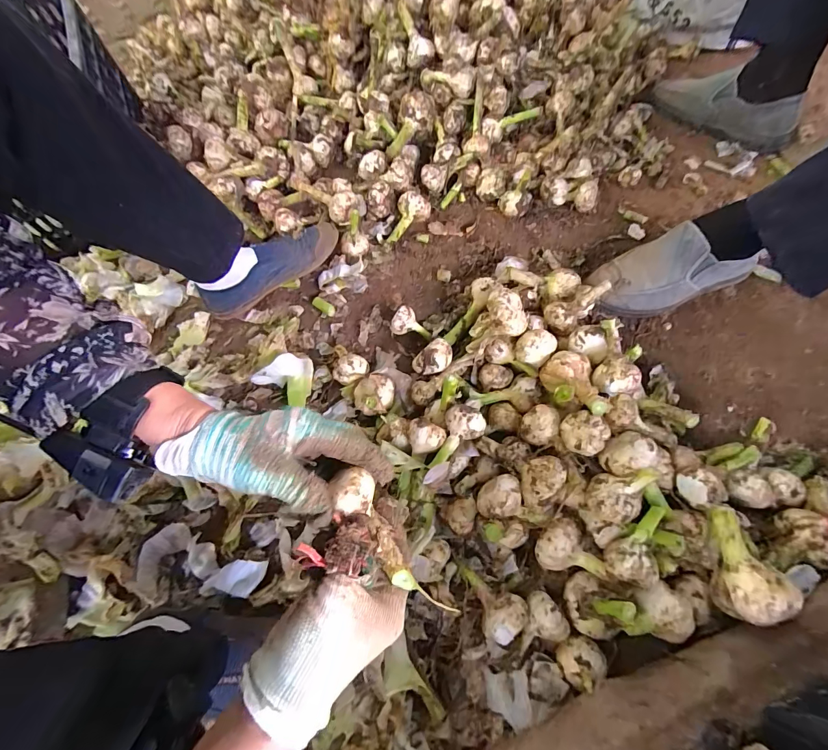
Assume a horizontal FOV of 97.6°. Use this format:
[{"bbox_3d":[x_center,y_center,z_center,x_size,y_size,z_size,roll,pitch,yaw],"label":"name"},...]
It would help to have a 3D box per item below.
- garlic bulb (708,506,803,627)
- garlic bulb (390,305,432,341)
[{"bbox_3d":[0.322,0.186,0.355,0.049,0.061,0.096,12,65,8],"label":"garlic bulb"},{"bbox_3d":[-0.003,-0.078,0.560,0.061,0.047,0.034,7,66,3],"label":"garlic bulb"}]

